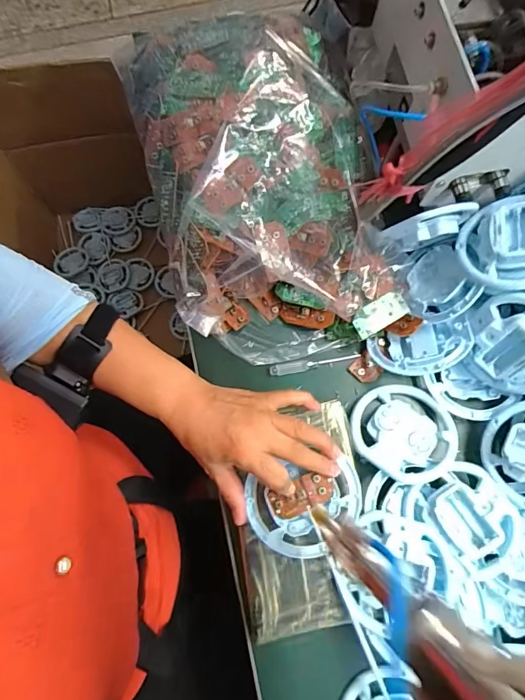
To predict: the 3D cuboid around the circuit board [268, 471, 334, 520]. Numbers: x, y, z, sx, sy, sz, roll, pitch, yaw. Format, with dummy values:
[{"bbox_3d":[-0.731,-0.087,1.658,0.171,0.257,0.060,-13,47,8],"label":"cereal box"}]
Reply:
[{"bbox_3d":[0.037,0.137,0.403,0.059,0.005,0.029,-21,77,-8],"label":"circuit board"}]

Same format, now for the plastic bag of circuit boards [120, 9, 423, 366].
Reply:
[{"bbox_3d":[0.002,-0.176,0.460,0.232,0.123,0.369,-14,76,-4],"label":"plastic bag of circuit boards"}]

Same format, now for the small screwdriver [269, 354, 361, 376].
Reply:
[{"bbox_3d":[0.057,0.015,0.472,0.099,0.006,0.012,-10,76,-3],"label":"small screwdriver"}]

